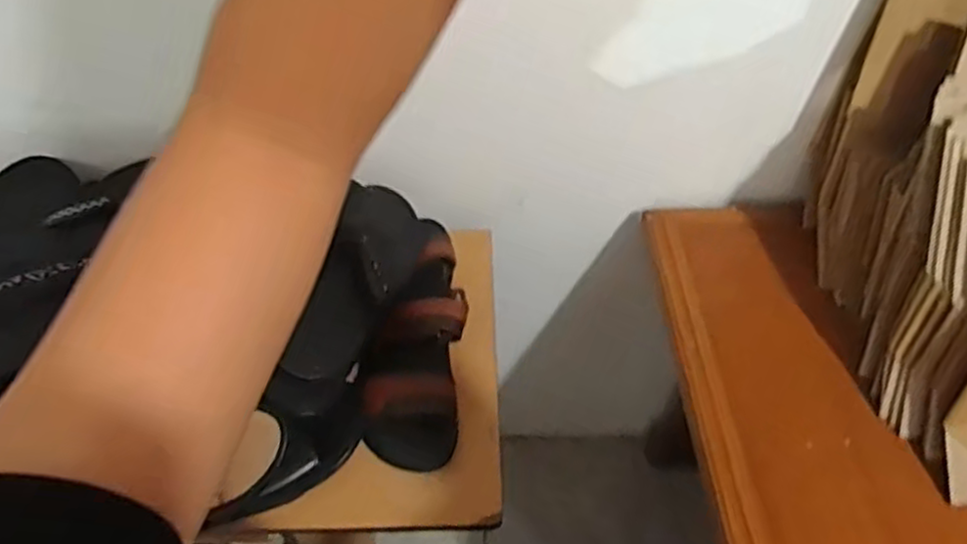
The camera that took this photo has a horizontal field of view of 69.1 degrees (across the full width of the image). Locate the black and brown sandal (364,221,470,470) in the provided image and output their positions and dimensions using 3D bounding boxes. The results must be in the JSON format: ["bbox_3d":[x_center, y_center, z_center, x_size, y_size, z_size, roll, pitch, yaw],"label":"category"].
[{"bbox_3d":[-0.073,0.066,0.807,0.102,0.068,0.302,3,53,1],"label":"black and brown sandal"}]

